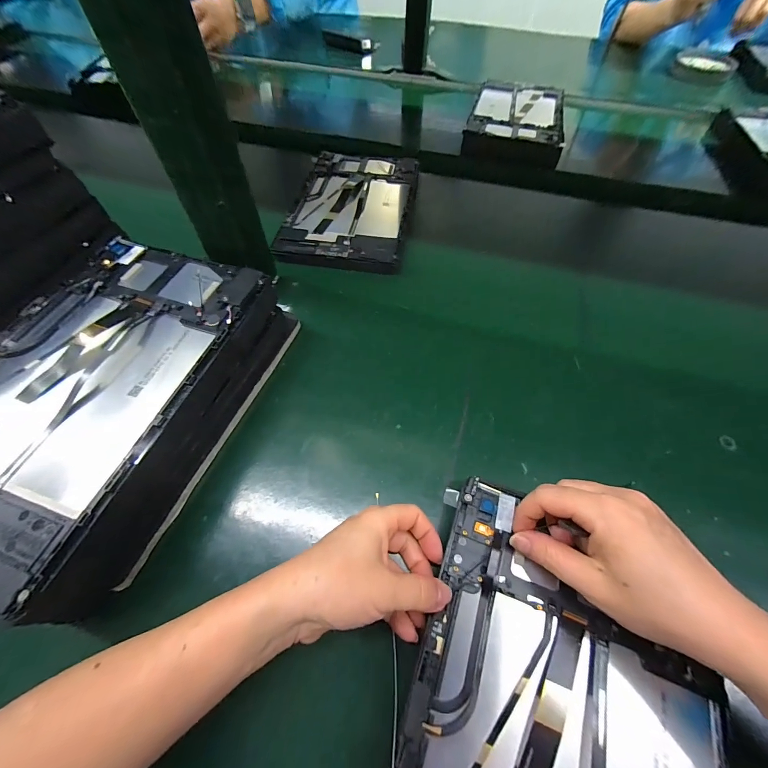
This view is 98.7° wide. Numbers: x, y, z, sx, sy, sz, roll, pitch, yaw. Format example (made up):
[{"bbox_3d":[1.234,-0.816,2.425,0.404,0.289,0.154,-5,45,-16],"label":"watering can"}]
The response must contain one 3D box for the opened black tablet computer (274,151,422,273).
[{"bbox_3d":[-0.040,-0.240,0.435,0.152,0.010,0.253,6,60,4],"label":"opened black tablet computer"}]

